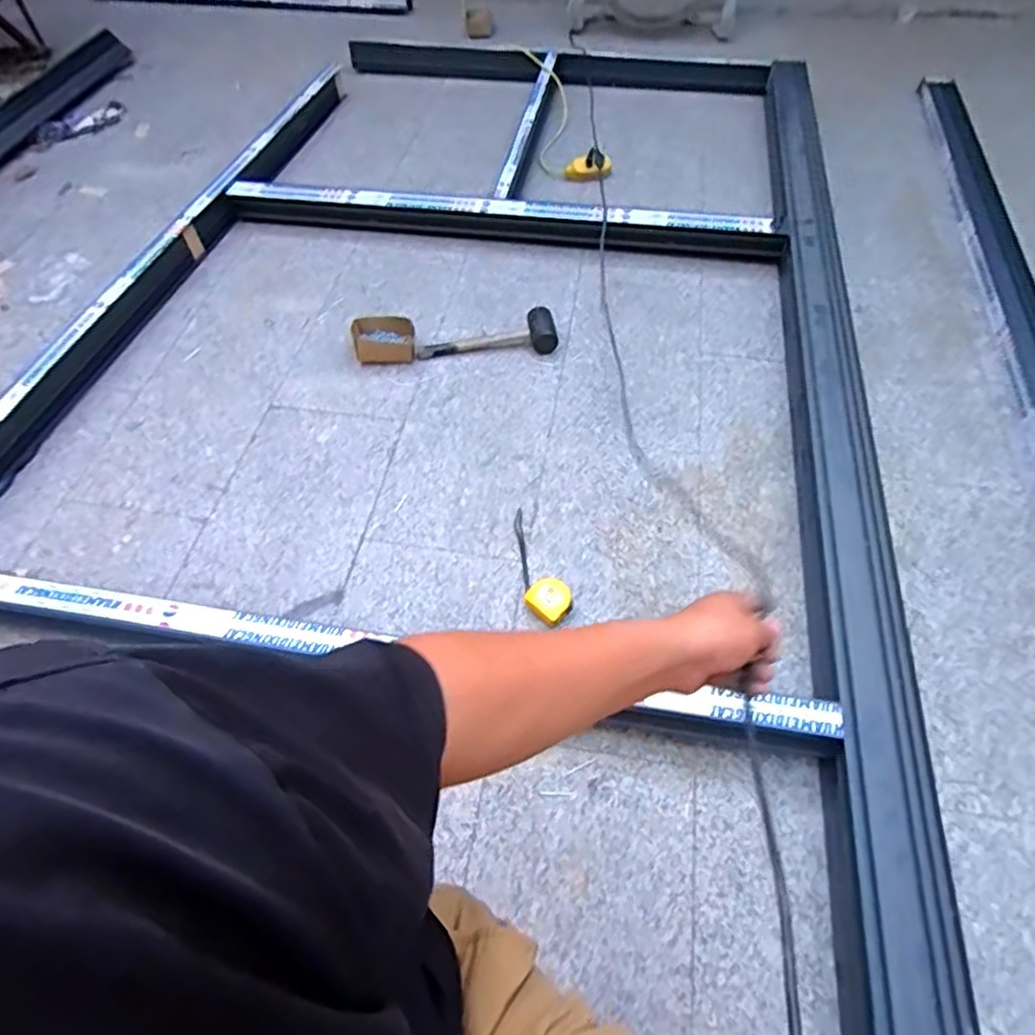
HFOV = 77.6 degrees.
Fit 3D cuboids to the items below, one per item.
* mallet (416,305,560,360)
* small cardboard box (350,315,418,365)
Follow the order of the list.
[{"bbox_3d":[-0.068,-0.402,1.423,0.302,0.055,0.099,-6,57,-4],"label":"mallet"},{"bbox_3d":[-0.295,-0.395,1.428,0.131,0.042,0.132,-10,57,-6],"label":"small cardboard box"}]

